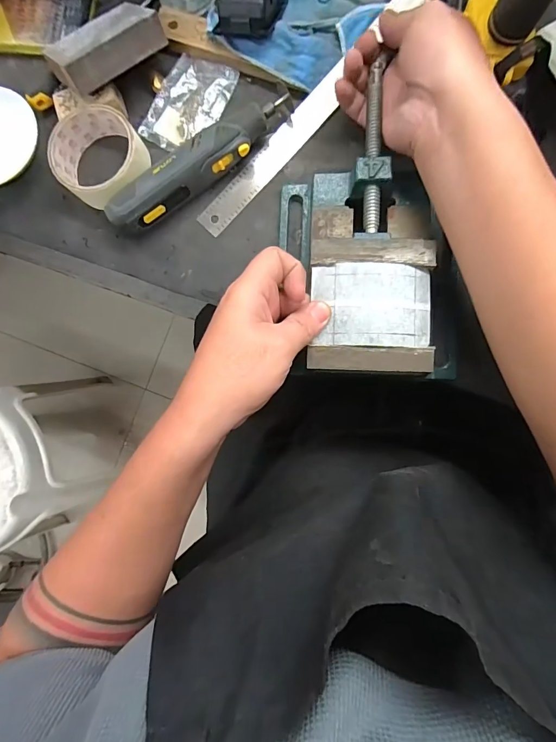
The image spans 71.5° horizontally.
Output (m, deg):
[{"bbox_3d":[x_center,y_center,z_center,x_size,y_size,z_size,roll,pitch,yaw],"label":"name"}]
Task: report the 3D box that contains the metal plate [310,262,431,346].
[{"bbox_3d":[0.076,-0.054,0.316,0.095,0.008,0.067,1,86,4],"label":"metal plate"}]

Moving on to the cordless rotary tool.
[{"bbox_3d":[-0.071,-0.196,0.370,0.195,0.039,0.037,-30,83,3],"label":"cordless rotary tool"}]

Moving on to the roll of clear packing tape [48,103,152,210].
[{"bbox_3d":[-0.173,-0.207,0.382,0.092,0.041,0.085,0,86,6],"label":"roll of clear packing tape"}]

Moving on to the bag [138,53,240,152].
[{"bbox_3d":[-0.090,-0.270,0.393,0.064,0.009,0.098,29,89,7],"label":"bag"}]

